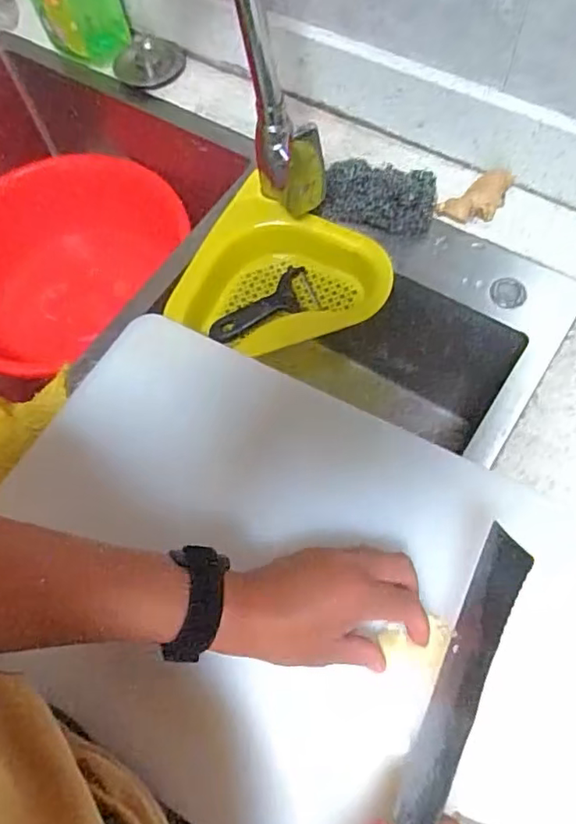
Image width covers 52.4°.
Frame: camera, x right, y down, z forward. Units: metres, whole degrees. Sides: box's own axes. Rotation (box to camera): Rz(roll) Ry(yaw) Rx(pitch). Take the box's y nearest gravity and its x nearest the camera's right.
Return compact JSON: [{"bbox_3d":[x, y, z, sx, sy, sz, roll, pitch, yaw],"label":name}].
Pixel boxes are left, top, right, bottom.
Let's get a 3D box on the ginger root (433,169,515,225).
[{"bbox_3d":[0.194,-0.215,0.594,0.085,0.030,0.039,-35,68,-12],"label":"ginger root"}]

